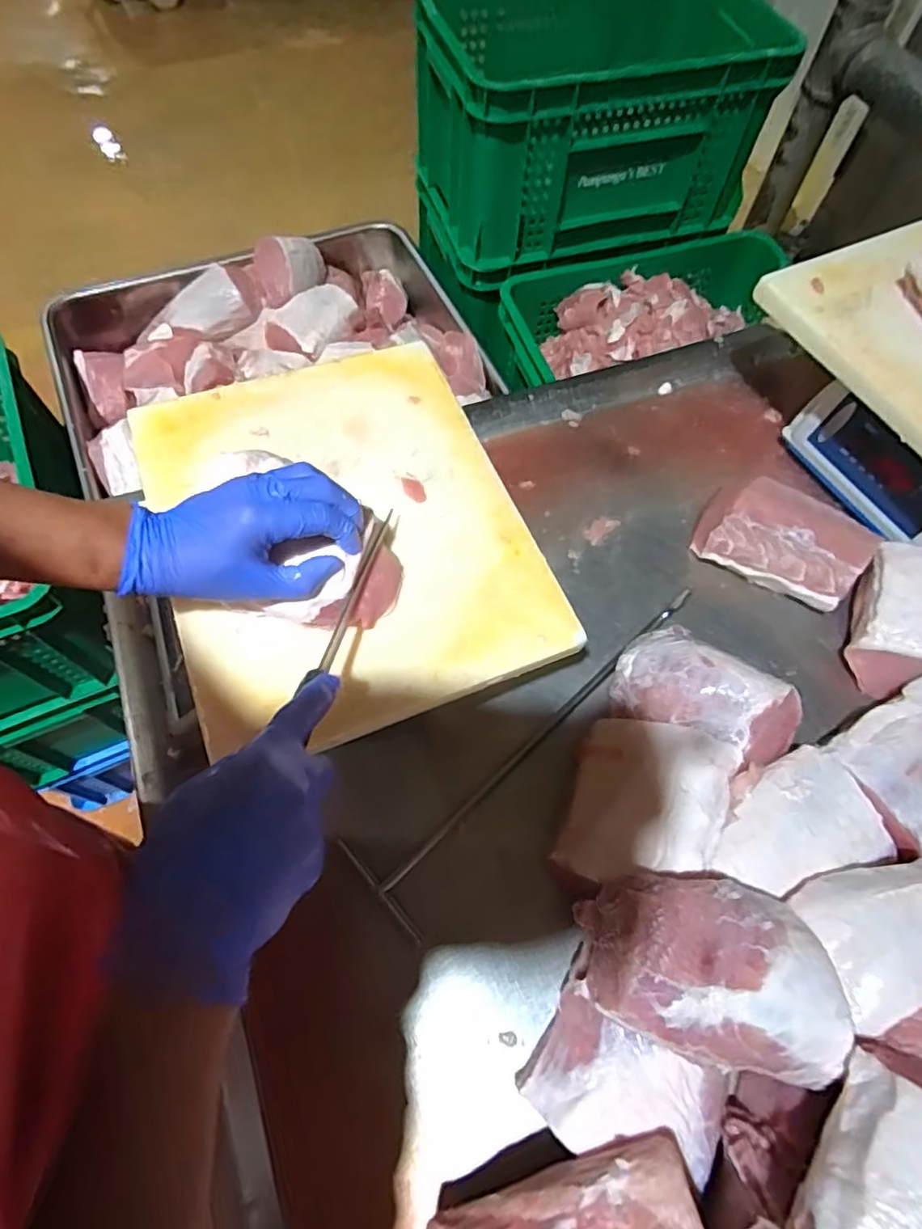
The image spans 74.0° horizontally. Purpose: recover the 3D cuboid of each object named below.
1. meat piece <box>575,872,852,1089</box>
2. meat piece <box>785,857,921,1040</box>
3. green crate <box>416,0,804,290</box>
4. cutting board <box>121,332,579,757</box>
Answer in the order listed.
[{"bbox_3d":[0.179,0.253,0.439,0.167,0.073,0.116,11,64,3],"label":"meat piece"},{"bbox_3d":[0.321,0.233,0.450,0.123,0.040,0.091,-16,65,-10],"label":"meat piece"},{"bbox_3d":[0.213,-0.818,1.012,0.510,0.280,0.349,-19,66,-11],"label":"green crate"},{"bbox_3d":[-0.108,-0.076,0.547,0.300,0.036,0.367,-19,66,-11],"label":"cutting board"}]

